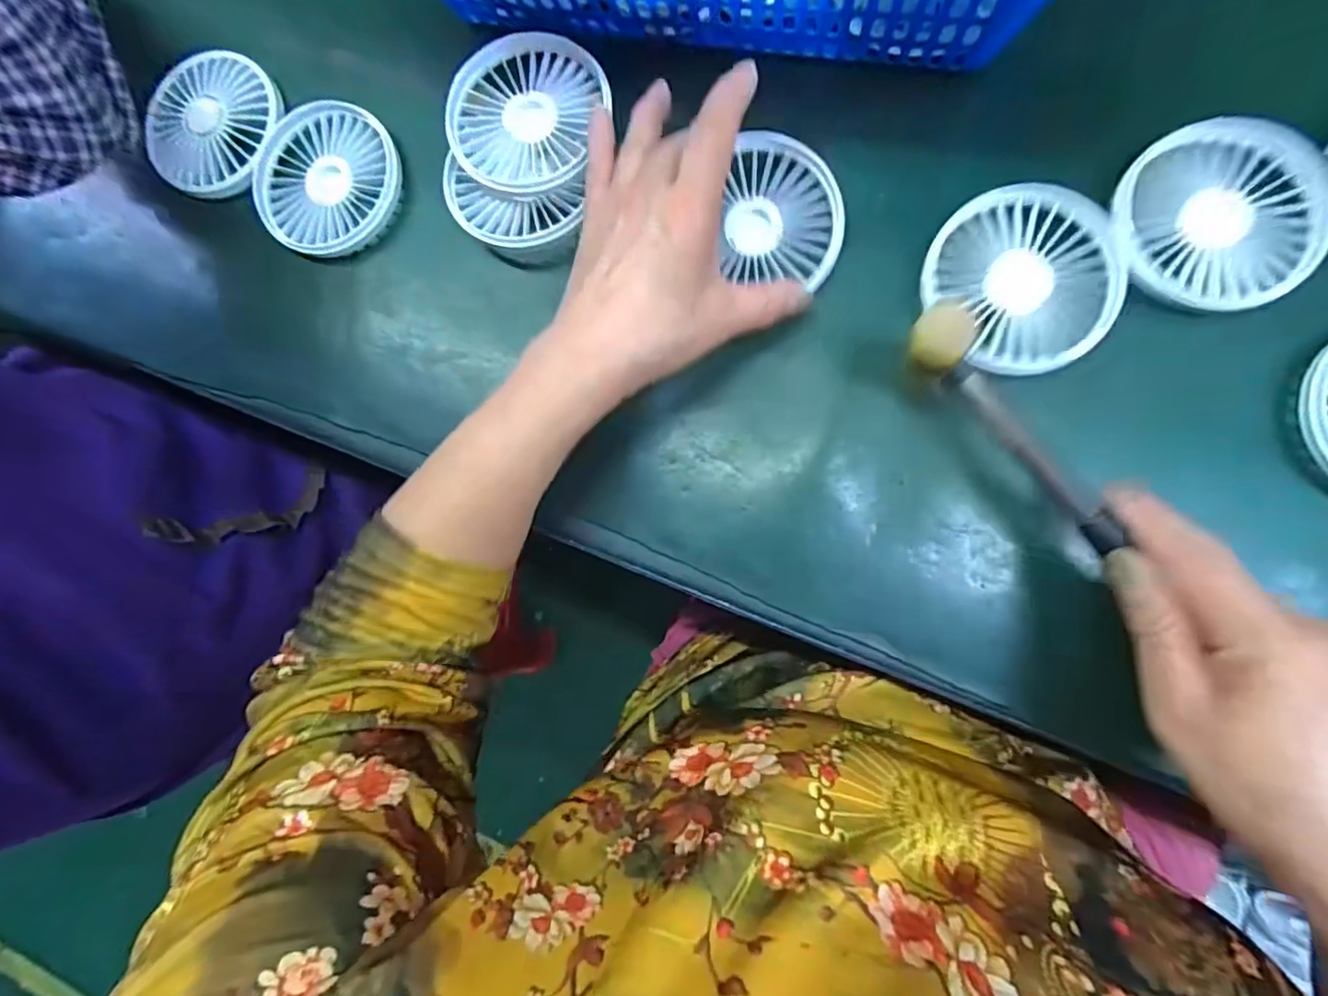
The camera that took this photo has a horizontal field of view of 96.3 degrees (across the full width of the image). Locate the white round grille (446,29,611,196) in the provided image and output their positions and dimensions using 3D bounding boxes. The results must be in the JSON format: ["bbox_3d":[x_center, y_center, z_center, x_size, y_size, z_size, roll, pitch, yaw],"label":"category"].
[{"bbox_3d":[-0.075,-0.210,0.325,0.083,0.012,0.087,0,85,5],"label":"white round grille"}]

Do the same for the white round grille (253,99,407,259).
[{"bbox_3d":[-0.202,-0.190,0.355,0.092,0.011,0.087,-1,85,7],"label":"white round grille"}]

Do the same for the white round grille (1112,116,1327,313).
[{"bbox_3d":[0.260,-0.133,0.277,0.090,0.009,0.089,-1,85,7],"label":"white round grille"}]

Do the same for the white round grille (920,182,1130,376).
[{"bbox_3d":[0.176,-0.108,0.289,0.085,0.007,0.089,-1,85,7],"label":"white round grille"}]

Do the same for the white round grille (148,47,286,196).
[{"bbox_3d":[-0.279,-0.230,0.366,0.082,0.012,0.086,-1,85,7],"label":"white round grille"}]

